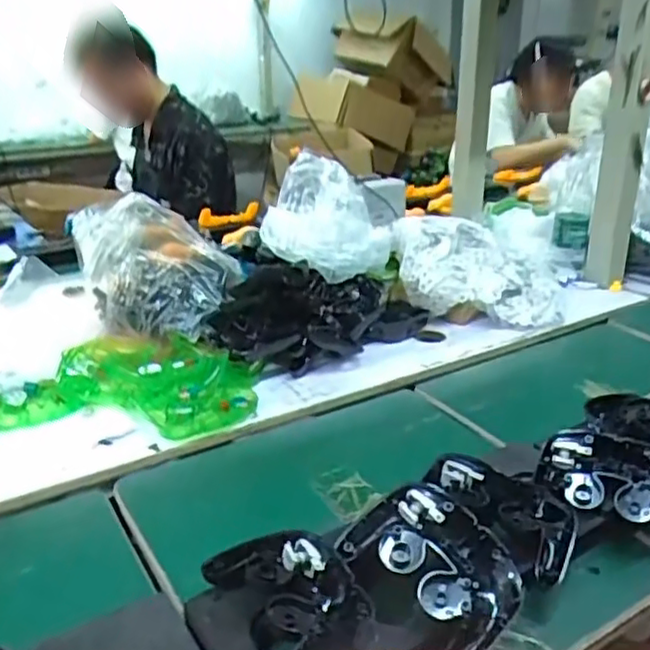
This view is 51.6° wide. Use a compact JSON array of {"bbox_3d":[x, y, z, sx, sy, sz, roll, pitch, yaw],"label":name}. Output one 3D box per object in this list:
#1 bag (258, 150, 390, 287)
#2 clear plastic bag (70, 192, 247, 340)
[{"bbox_3d":[0.006,-0.186,1.116,0.205,0.135,0.269,5,28,-4],"label":"bag"},{"bbox_3d":[-0.244,-0.081,0.967,0.230,0.161,0.147,3,28,-7],"label":"clear plastic bag"}]

